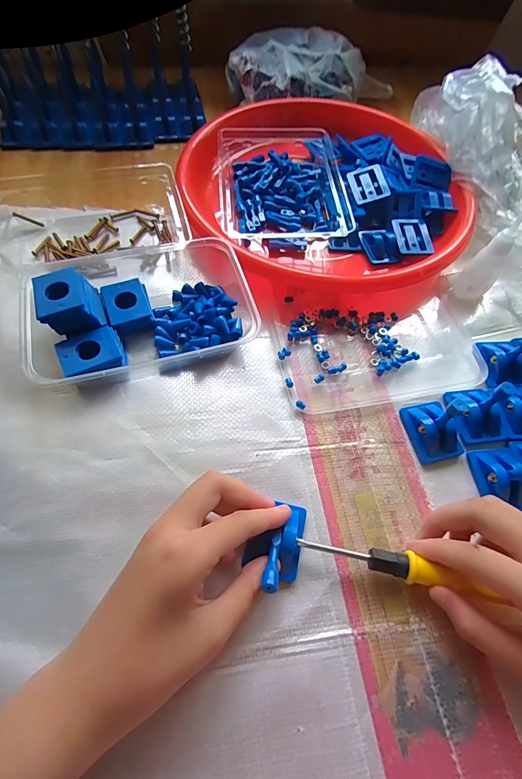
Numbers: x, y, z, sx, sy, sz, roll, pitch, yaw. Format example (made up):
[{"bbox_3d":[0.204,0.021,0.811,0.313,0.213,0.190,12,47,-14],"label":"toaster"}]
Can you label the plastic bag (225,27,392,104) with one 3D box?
[{"bbox_3d":[0.073,-0.410,0.459,0.233,0.064,0.112,-5,63,-6],"label":"plastic bag"}]

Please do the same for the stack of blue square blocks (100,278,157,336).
[{"bbox_3d":[-0.110,-0.067,0.294,0.034,0.023,0.043,-19,65,-13],"label":"stack of blue square blocks"}]

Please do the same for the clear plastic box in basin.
[{"bbox_3d":[0.018,-0.210,0.364,0.127,0.034,0.169,-3,63,-5],"label":"clear plastic box in basin"}]

